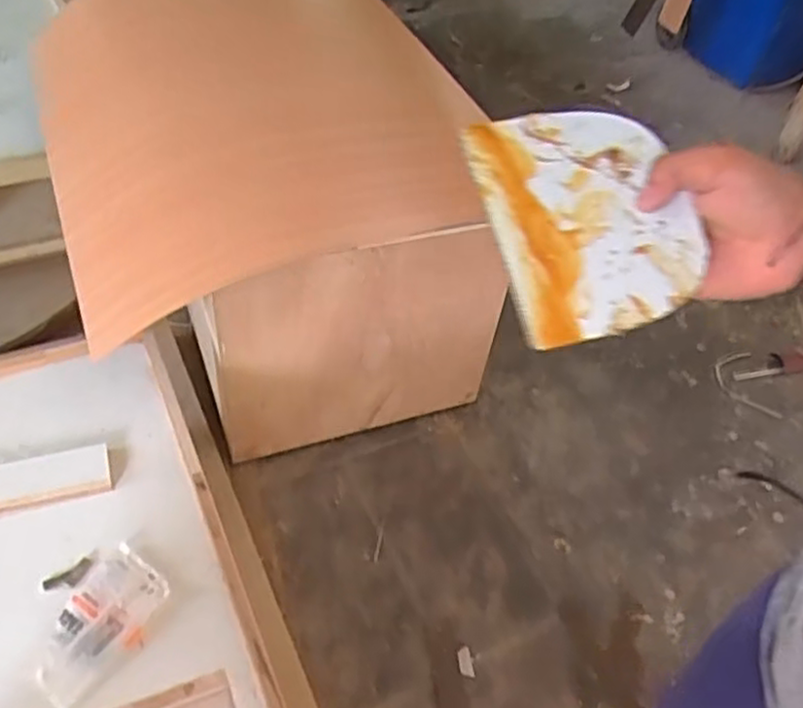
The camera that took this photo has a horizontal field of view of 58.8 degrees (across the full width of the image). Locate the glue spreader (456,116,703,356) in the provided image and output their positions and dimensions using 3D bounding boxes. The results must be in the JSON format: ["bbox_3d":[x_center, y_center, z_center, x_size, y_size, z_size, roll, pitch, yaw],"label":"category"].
[{"bbox_3d":[0.109,-0.081,0.413,0.115,0.010,0.140,-13,72,-8],"label":"glue spreader"}]

